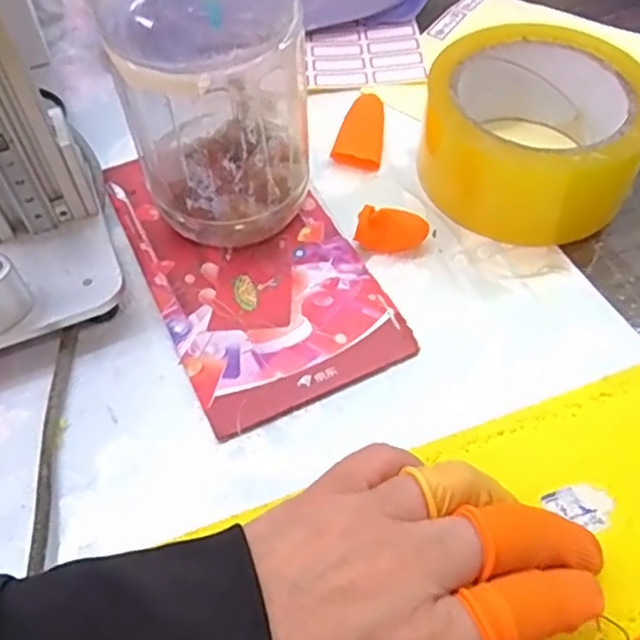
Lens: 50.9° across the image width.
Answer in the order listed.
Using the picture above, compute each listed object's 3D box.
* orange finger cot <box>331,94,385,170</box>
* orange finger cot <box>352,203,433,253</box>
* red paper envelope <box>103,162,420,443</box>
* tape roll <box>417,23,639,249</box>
[{"bbox_3d":[0.022,-0.099,0.355,0.024,0.013,0.045,7,57,6],"label":"orange finger cot"},{"bbox_3d":[0.033,-0.040,0.311,0.031,0.019,0.017,12,58,8],"label":"orange finger cot"},{"bbox_3d":[-0.033,-0.029,0.314,0.092,0.004,0.158,-23,59,-13],"label":"red paper envelope"},{"bbox_3d":[0.102,-0.093,0.327,0.099,0.050,0.098,0,57,1],"label":"tape roll"}]

